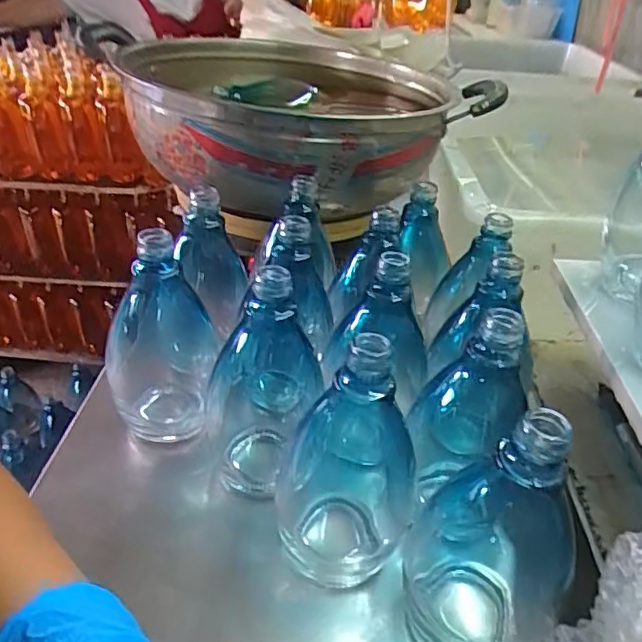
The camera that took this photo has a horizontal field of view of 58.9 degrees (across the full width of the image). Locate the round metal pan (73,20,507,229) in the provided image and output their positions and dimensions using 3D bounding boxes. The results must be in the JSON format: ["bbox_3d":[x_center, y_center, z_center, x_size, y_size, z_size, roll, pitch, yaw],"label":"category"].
[{"bbox_3d":[-0.044,-0.231,0.624,0.352,0.102,0.381,0,34,0],"label":"round metal pan"}]

